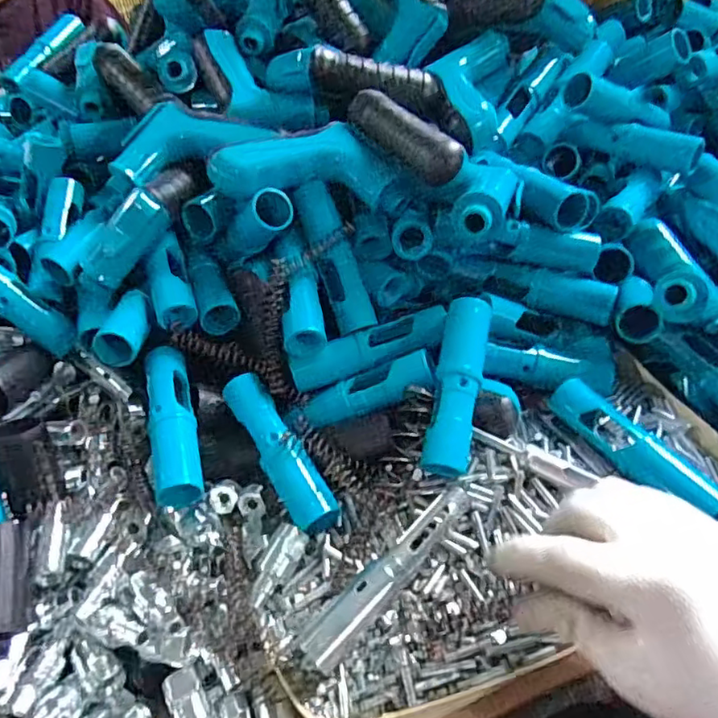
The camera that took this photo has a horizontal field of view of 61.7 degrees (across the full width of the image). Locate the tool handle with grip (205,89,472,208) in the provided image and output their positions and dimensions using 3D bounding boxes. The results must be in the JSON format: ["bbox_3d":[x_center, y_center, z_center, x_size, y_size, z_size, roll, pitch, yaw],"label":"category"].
[{"bbox_3d":[-0.014,-0.150,0.442,0.178,0.050,0.079,2,39,12],"label":"tool handle with grip"}]

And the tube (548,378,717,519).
[{"bbox_3d":[0.172,0.053,0.375,0.029,0.020,0.121,-25,41,-21],"label":"tube"}]

